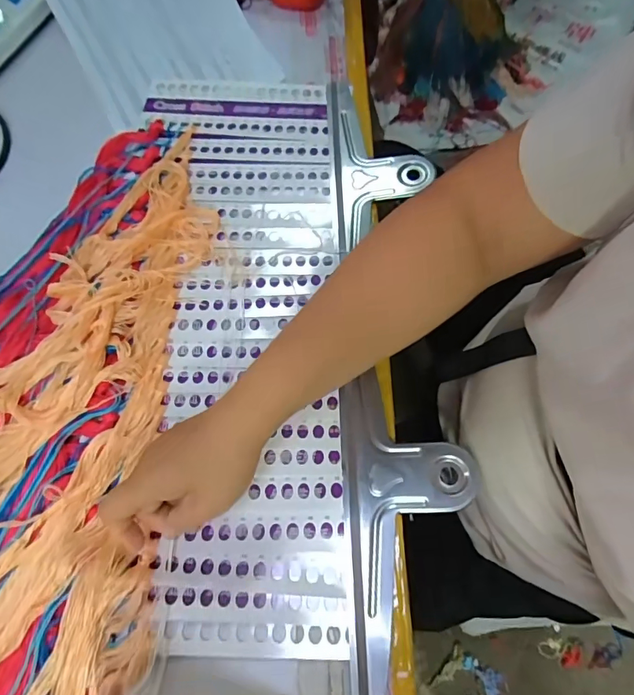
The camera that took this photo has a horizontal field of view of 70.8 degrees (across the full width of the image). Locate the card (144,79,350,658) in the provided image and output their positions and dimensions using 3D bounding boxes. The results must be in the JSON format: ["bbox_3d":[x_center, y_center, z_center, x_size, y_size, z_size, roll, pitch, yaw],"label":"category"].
[{"bbox_3d":[-0.074,-0.047,0.432,0.187,0.010,0.572,-3,69,0],"label":"card"}]

